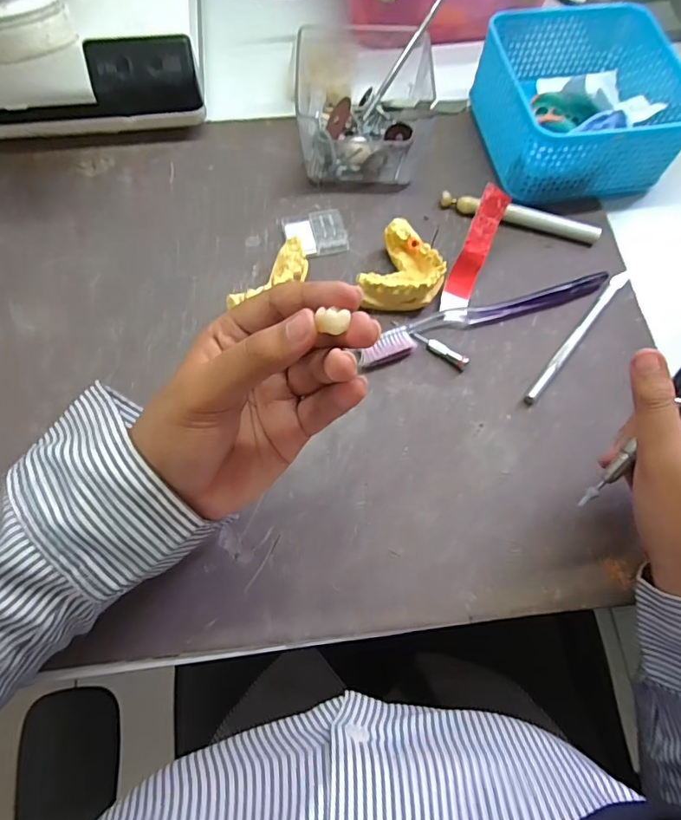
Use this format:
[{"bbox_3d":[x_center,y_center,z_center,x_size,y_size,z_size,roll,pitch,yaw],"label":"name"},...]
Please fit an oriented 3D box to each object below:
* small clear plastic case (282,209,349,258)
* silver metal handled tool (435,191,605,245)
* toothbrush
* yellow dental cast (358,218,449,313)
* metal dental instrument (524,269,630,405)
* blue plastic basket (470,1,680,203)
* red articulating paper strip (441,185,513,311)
[{"bbox_3d":[-0.018,-0.130,0.373,0.042,0.007,0.037,-11,70,-6],"label":"small clear plastic case"},{"bbox_3d":[0.134,-0.145,0.381,0.118,0.013,0.013,14,70,3],"label":"silver metal handled tool"},{"bbox_3d":[0.099,-0.067,0.351,0.185,0.010,0.021,-20,71,-9],"label":"toothbrush"},{"bbox_3d":[0.044,-0.092,0.351,0.050,0.026,0.062,27,71,8],"label":"yellow dental cast"},{"bbox_3d":[0.164,-0.055,0.350,0.010,0.007,0.133,39,73,12],"label":"metal dental instrument"},{"bbox_3d":[0.181,-0.234,0.389,0.132,0.059,0.129,-9,70,-5],"label":"blue plastic basket"},{"bbox_3d":[0.093,-0.109,0.352,0.020,0.006,0.084,18,104,-15],"label":"red articulating paper strip"}]

